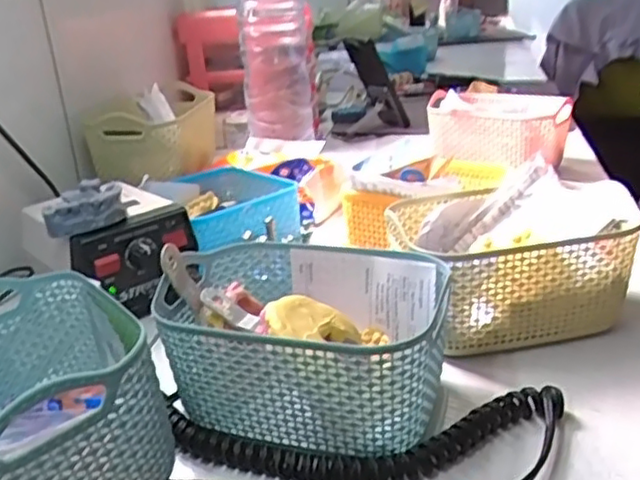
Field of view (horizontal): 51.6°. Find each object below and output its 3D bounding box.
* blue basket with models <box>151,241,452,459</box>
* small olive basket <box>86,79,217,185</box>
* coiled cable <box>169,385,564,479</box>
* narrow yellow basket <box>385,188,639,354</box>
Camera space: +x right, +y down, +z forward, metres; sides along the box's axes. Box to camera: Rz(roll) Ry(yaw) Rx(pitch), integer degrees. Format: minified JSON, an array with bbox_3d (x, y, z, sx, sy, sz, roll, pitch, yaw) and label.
[{"bbox_3d":[-0.011,0.062,0.409,0.163,0.080,0.117,4,24,20],"label":"blue basket with models"},{"bbox_3d":[-0.190,-0.131,0.790,0.110,0.077,0.214,-1,22,7],"label":"small olive basket"},{"bbox_3d":[0.023,0.111,0.374,0.231,0.015,0.075,-1,22,7],"label":"coiled cable"},{"bbox_3d":[0.129,0.019,0.491,0.140,0.081,0.117,-9,23,-10],"label":"narrow yellow basket"}]

